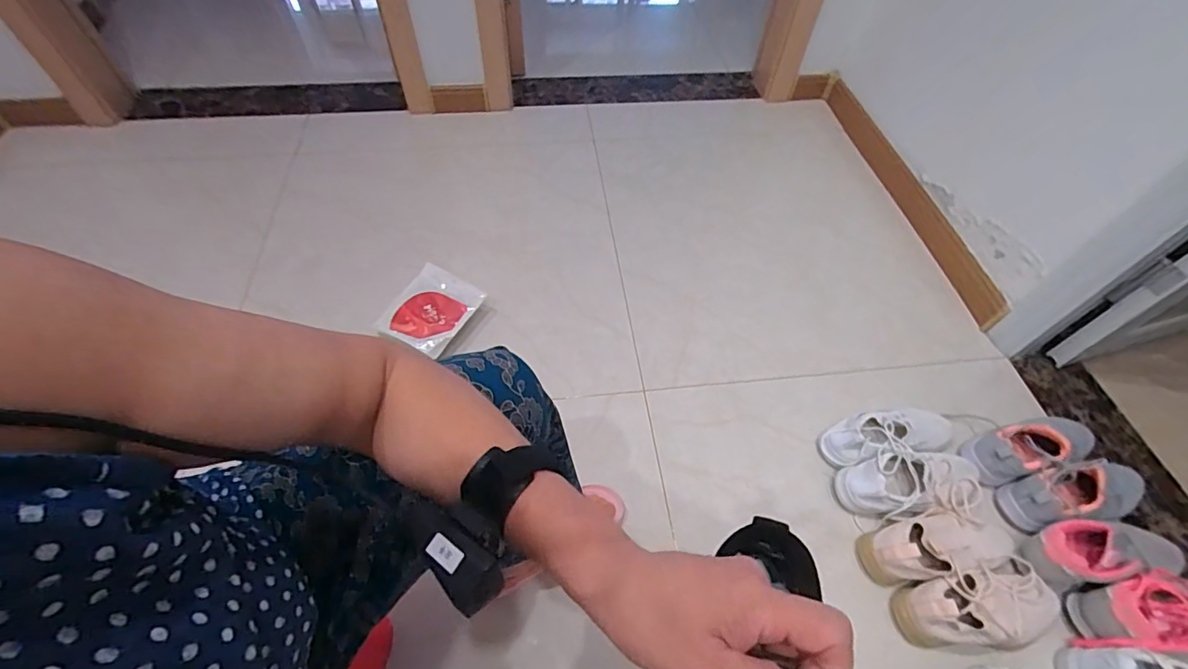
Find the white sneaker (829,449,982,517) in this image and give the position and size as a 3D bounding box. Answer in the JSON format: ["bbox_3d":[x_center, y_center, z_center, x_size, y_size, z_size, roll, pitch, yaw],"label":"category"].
[{"bbox_3d":[0.532,0.245,0.835,0.241,0.082,0.089,-6,54,-6],"label":"white sneaker"}]

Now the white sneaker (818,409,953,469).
[{"bbox_3d":[0.531,0.179,0.895,0.252,0.079,0.088,-9,54,-8],"label":"white sneaker"}]

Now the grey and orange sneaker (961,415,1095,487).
[{"bbox_3d":[0.770,0.192,0.874,0.232,0.108,0.090,-10,54,-8],"label":"grey and orange sneaker"}]

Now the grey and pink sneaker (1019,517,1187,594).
[{"bbox_3d":[0.801,0.338,0.787,0.256,0.082,0.087,-4,54,-4],"label":"grey and pink sneaker"}]

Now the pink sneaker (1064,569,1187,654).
[{"bbox_3d":[0.831,0.409,0.737,0.265,0.080,0.098,-3,54,-3],"label":"pink sneaker"}]

